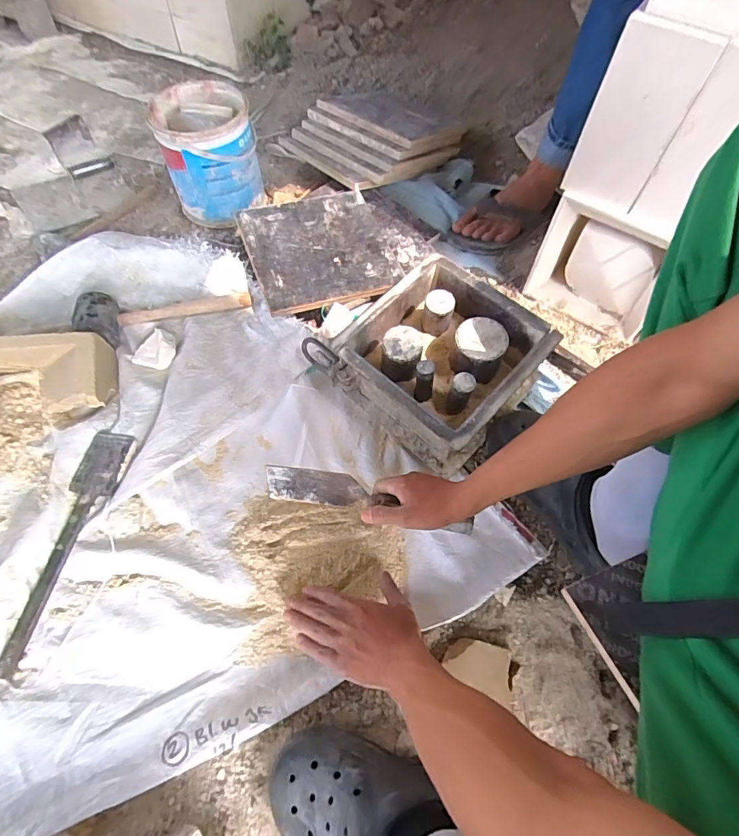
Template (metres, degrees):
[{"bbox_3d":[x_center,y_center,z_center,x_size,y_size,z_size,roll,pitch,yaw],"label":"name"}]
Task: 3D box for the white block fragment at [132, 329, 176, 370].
[{"bbox_3d":[-0.351,-0.116,0.744,0.062,0.025,0.065,20,63,7],"label":"white block fragment"}]

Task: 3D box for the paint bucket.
[{"bbox_3d":[-0.307,-0.503,0.878,0.166,0.191,0.160,1,62,-2],"label":"paint bucket"}]

